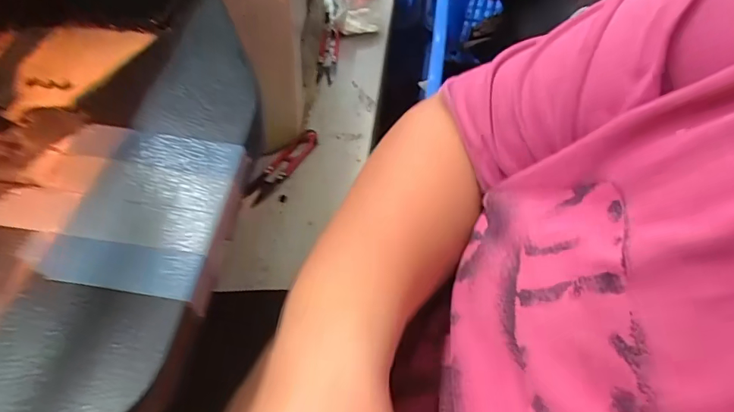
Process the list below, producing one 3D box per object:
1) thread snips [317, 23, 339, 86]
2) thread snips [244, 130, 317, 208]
[{"bbox_3d":[-0.047,-0.183,0.558,0.022,0.013,0.115,3,54,-2],"label":"thread snips"},{"bbox_3d":[-0.080,-0.038,0.446,0.024,0.014,0.096,32,58,18],"label":"thread snips"}]

